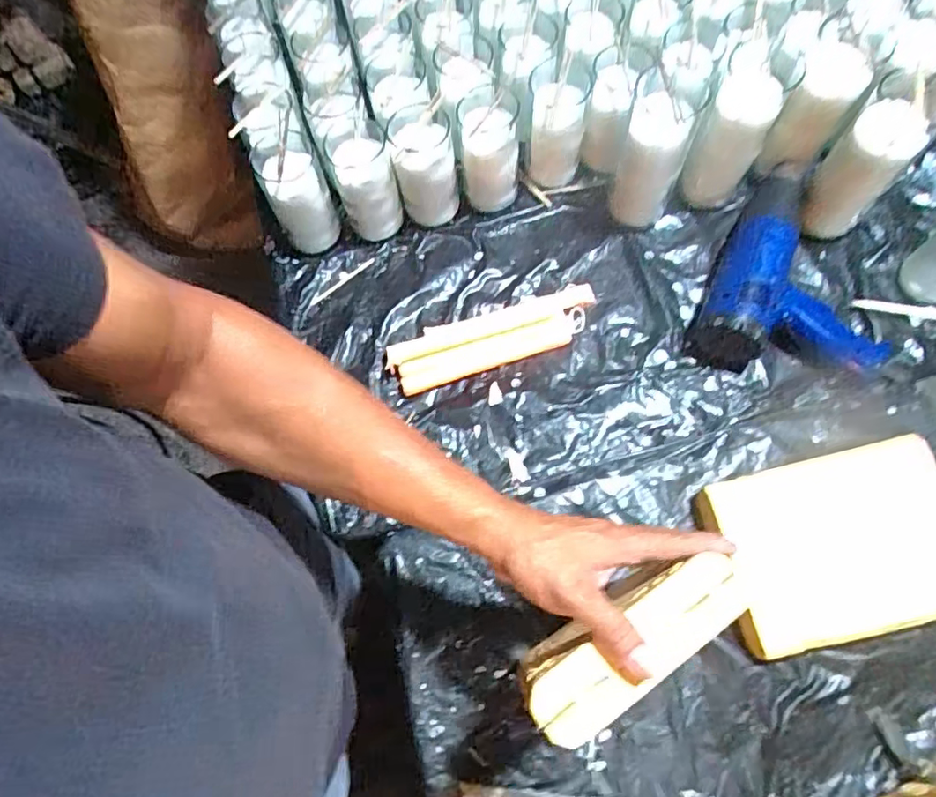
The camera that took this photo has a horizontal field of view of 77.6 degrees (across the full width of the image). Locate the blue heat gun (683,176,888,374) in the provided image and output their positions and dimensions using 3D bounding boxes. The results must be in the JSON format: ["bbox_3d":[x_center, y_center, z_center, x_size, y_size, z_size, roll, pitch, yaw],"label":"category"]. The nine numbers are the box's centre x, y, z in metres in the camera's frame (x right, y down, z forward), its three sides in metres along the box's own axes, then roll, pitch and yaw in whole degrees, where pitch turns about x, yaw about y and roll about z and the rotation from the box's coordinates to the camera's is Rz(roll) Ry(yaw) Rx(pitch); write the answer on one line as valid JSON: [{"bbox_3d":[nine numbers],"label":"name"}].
[{"bbox_3d":[0.364,-0.125,0.622,0.178,0.067,0.238,25,73,11],"label":"blue heat gun"}]

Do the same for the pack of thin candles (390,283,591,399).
[{"bbox_3d":[0.031,-0.070,0.647,0.238,0.029,0.065,-21,71,-5],"label":"pack of thin candles"}]

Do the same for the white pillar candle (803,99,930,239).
[{"bbox_3d":[0.408,-0.233,0.626,0.068,0.159,0.066,-1,70,2],"label":"white pillar candle"}]

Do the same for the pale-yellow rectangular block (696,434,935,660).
[{"bbox_3d":[0.348,0.138,0.548,0.214,0.047,0.159,-13,70,-2],"label":"pale-yellow rectangular block"}]

